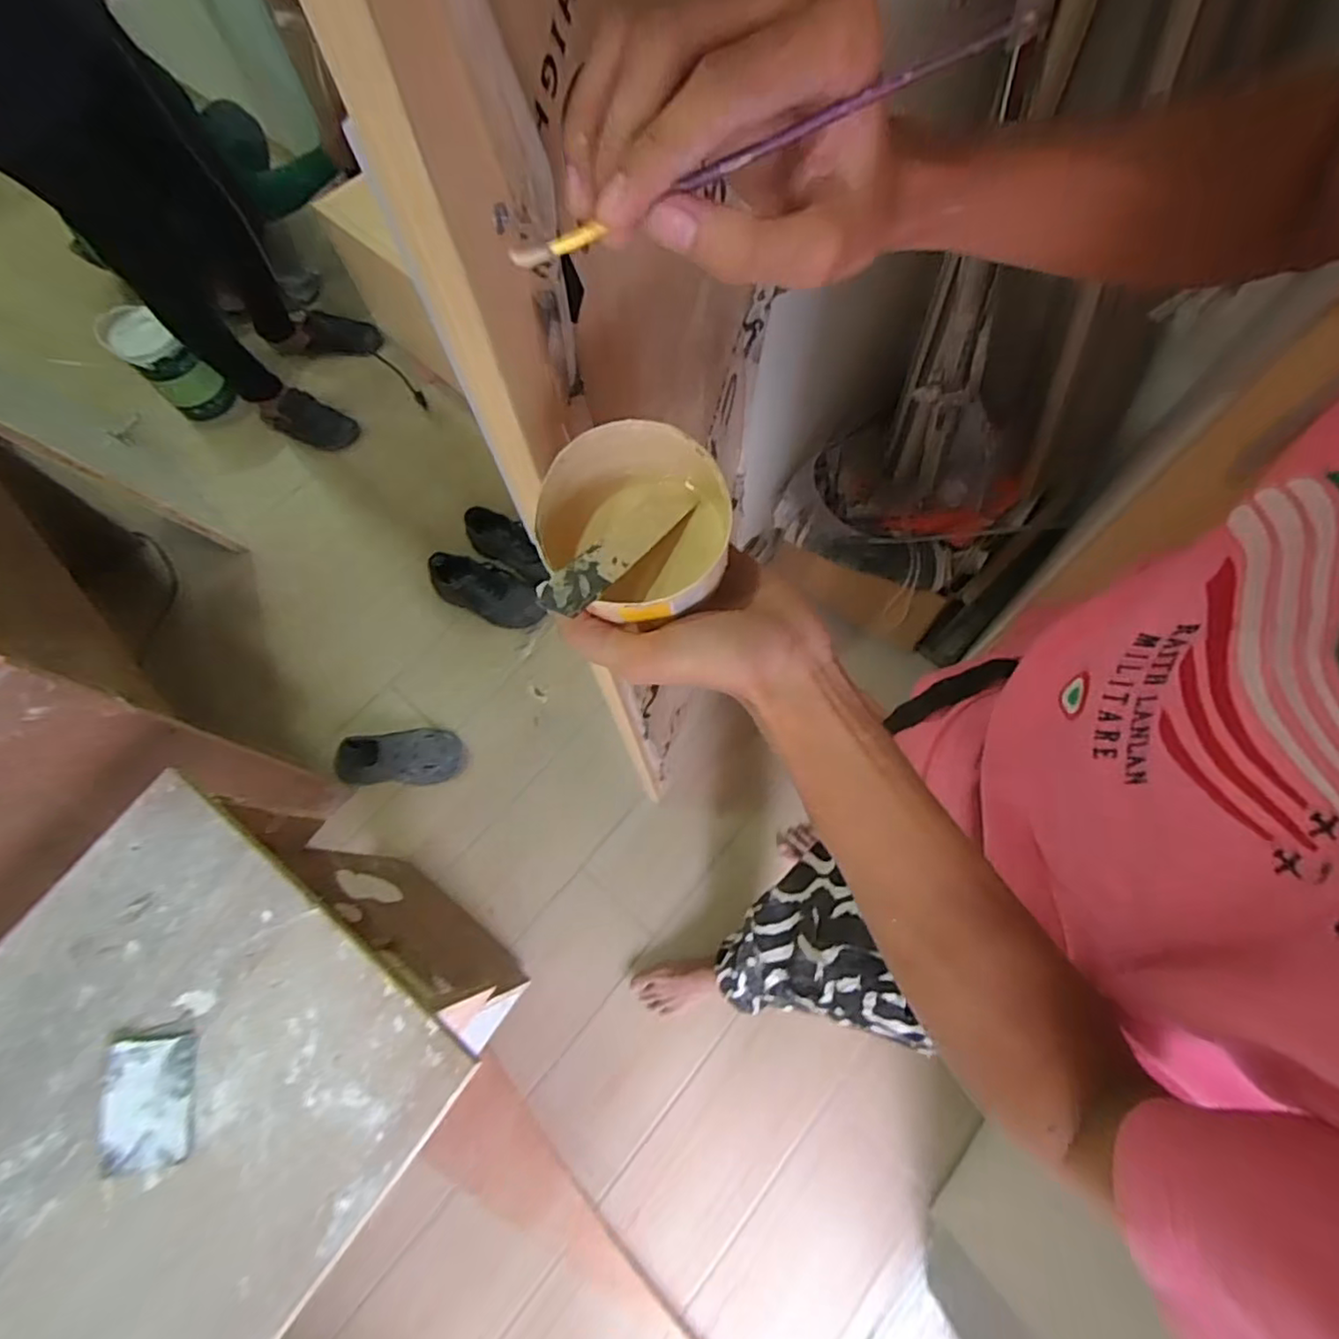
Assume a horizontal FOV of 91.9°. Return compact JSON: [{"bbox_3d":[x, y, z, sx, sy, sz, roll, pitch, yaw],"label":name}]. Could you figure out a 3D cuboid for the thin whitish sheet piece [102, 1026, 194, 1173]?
[{"bbox_3d":[-0.502,0.414,0.624,0.088,0.010,0.115,-9,69,-1],"label":"thin whitish sheet piece"}]

